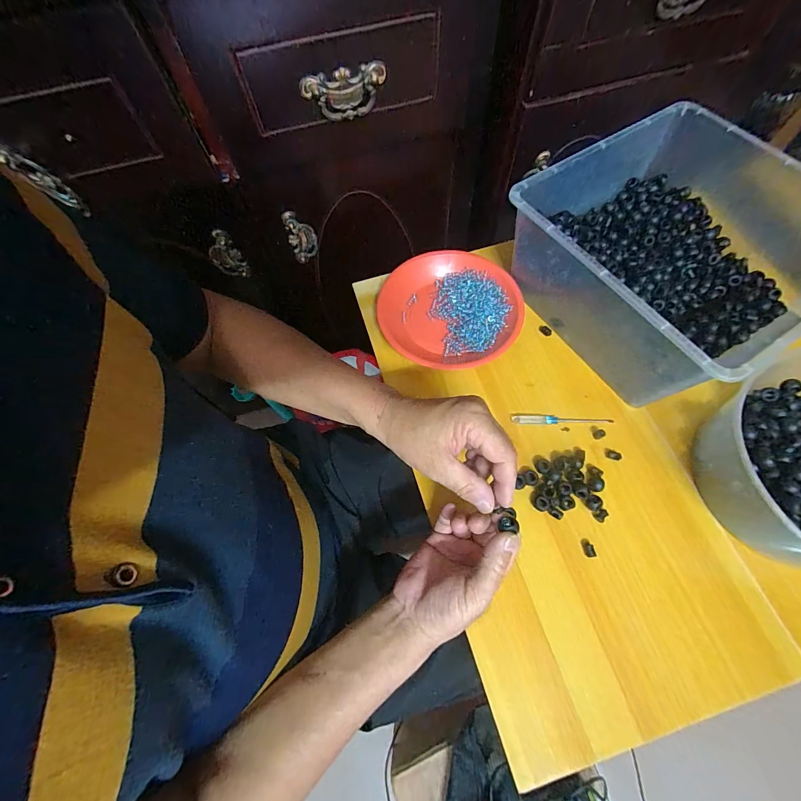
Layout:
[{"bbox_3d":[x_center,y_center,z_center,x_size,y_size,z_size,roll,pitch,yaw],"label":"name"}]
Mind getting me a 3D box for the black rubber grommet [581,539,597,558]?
[{"bbox_3d":[0.206,0.162,0.393,0.012,0.008,0.020,-11,67,-2],"label":"black rubber grommet"}]

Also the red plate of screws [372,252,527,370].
[{"bbox_3d":[0.069,-0.132,0.511,0.196,0.024,0.190,-1,67,2],"label":"red plate of screws"}]

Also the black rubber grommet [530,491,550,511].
[{"bbox_3d":[0.158,0.115,0.406,0.021,0.008,0.016,27,71,13],"label":"black rubber grommet"}]

